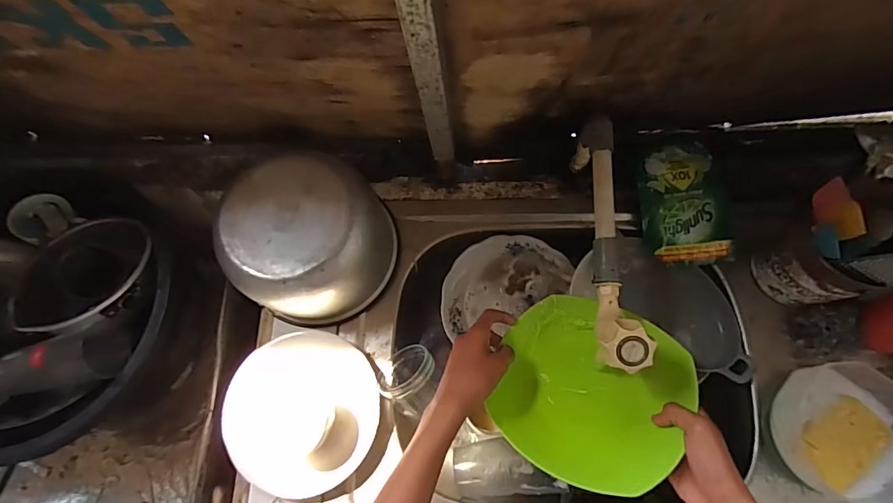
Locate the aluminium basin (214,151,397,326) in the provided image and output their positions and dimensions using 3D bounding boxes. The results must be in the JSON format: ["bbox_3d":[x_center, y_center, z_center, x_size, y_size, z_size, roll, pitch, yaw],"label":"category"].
[{"bbox_3d":[-0.176,-0.018,0.585,0.189,0.129,0.195,-1,71,2],"label":"aluminium basin"}]

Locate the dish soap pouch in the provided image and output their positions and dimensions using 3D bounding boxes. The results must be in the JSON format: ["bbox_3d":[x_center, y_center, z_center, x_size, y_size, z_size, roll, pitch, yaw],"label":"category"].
[{"bbox_3d":[0.336,-0.068,0.629,0.115,0.052,0.171,-7,71,0],"label":"dish soap pouch"}]

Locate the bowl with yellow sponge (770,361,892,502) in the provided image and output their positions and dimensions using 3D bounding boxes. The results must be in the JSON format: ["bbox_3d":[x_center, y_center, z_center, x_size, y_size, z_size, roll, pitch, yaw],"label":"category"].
[{"bbox_3d":[0.464,0.210,0.509,0.129,0.075,0.148,-11,71,-1],"label":"bowl with yellow sponge"}]

